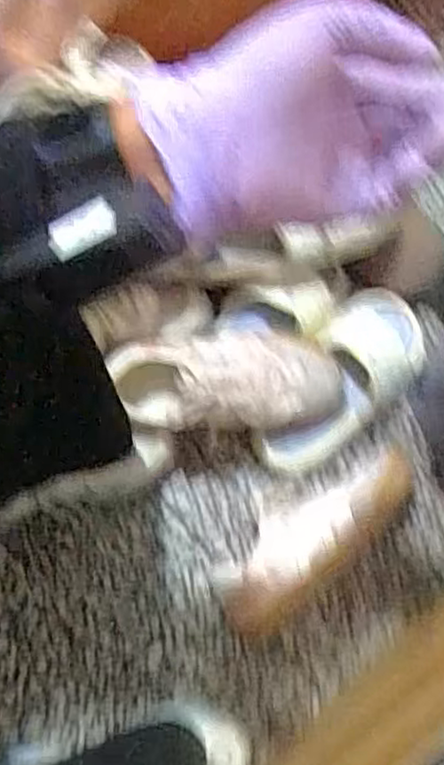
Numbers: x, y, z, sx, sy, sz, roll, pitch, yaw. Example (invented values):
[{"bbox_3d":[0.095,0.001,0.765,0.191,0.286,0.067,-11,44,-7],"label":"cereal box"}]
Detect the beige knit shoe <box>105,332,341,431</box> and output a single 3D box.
[{"bbox_3d":[0.001,-0.003,0.694,0.238,0.086,0.106,-3,73,0],"label":"beige knit shoe"}]

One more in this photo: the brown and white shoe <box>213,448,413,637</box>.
[{"bbox_3d":[0.096,0.155,0.691,0.233,0.089,0.078,-39,77,-10],"label":"brown and white shoe"}]

